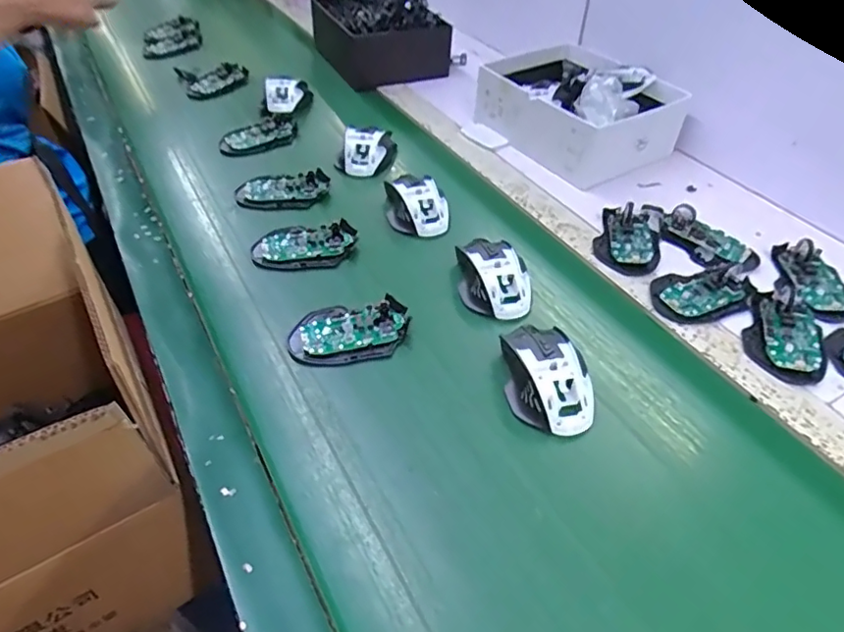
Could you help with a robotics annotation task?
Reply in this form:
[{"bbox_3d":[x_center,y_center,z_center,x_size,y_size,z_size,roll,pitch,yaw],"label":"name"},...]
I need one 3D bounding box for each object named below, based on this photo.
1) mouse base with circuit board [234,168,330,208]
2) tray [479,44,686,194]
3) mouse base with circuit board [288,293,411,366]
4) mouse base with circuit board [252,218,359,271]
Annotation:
[{"bbox_3d":[-0.178,-0.160,0.716,0.115,0.021,0.053,-3,44,-4],"label":"mouse base with circuit board"},{"bbox_3d":[0.221,-0.304,0.821,0.212,0.097,0.263,-25,50,-25],"label":"tray"},{"bbox_3d":[-0.070,0.013,0.545,0.113,0.016,0.068,-6,45,-8],"label":"mouse base with circuit board"},{"bbox_3d":[-0.134,-0.077,0.634,0.114,0.019,0.064,-5,45,-7],"label":"mouse base with circuit board"}]

